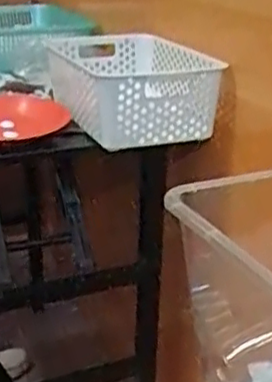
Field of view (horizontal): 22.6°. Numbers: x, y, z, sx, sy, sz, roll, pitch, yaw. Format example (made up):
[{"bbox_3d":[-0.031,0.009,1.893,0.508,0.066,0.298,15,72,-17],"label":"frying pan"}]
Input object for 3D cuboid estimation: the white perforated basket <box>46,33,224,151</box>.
[{"bbox_3d":[-0.010,-0.170,1.094,0.216,0.110,0.348,-5,22,-12],"label":"white perforated basket"}]

